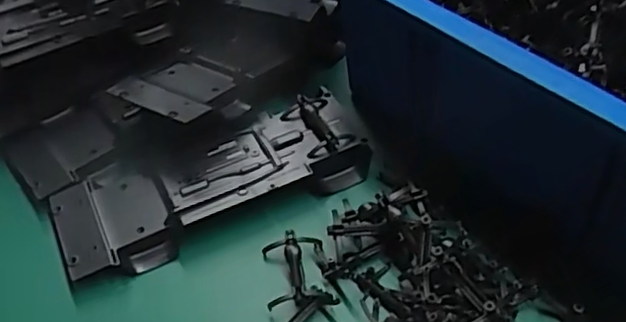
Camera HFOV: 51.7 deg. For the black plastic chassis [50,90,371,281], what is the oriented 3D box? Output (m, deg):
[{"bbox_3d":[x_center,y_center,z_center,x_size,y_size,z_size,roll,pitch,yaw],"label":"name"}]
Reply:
[{"bbox_3d":[-0.060,0.010,0.410,0.198,0.029,0.076,-20,47,-15],"label":"black plastic chassis"}]

